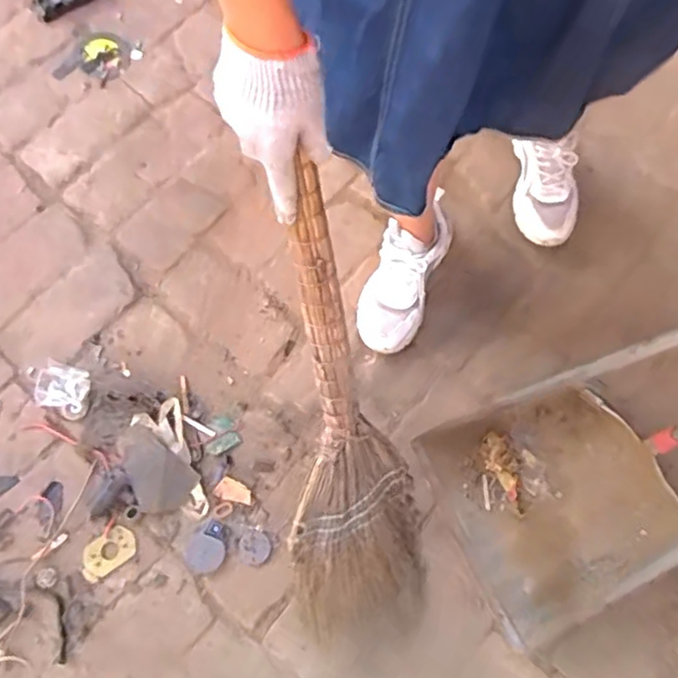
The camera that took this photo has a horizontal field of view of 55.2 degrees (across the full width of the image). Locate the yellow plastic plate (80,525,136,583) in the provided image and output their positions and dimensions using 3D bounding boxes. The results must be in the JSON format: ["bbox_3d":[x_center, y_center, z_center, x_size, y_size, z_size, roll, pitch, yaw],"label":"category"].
[{"bbox_3d":[-0.329,0.300,0.917,0.081,0.004,0.052,-36,76,-15],"label":"yellow plastic plate"}]

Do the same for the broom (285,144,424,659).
[{"bbox_3d":[0.004,0.104,0.763,0.164,0.100,0.630,-10,119,-4],"label":"broom"}]

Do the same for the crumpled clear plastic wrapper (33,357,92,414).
[{"bbox_3d":[-0.420,0.073,0.981,0.078,0.022,0.067,18,70,4],"label":"crumpled clear plastic wrapper"}]

